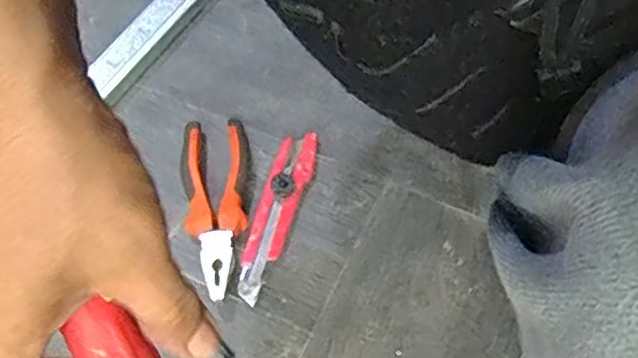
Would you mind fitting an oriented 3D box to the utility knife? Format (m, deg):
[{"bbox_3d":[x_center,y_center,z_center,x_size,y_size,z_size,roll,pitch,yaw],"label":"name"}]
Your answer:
[{"bbox_3d":[-0.036,0.028,0.569,0.034,0.010,0.162,15,61,10],"label":"utility knife"}]

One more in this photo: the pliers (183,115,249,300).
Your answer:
[{"bbox_3d":[-0.089,0.019,0.569,0.059,0.017,0.168,-6,59,-2],"label":"pliers"}]

